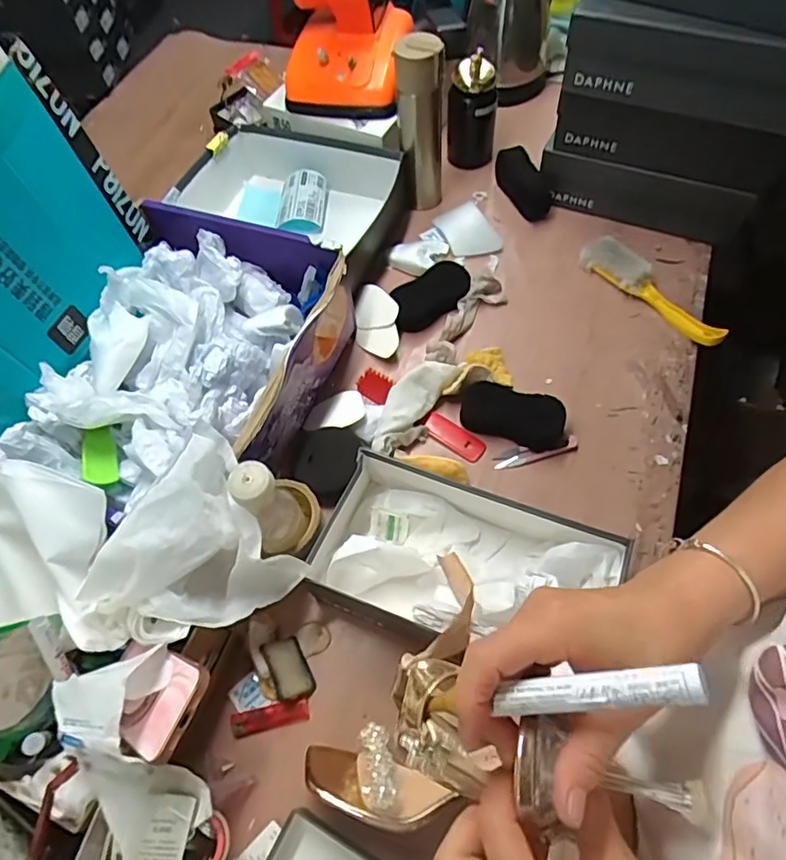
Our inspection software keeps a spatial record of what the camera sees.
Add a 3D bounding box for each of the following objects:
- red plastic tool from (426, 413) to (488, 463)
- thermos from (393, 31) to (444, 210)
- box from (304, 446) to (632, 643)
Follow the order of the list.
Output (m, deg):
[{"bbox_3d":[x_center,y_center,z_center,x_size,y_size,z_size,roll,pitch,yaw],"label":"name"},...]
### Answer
[{"bbox_3d":[0.077,0.010,0.721,0.083,0.008,0.032,33,68,21],"label":"red plastic tool"},{"bbox_3d":[0.040,-0.444,0.839,0.075,0.235,0.054,3,62,2],"label":"thermos"},{"bbox_3d":[0.067,0.139,0.595,0.296,0.080,0.157,18,63,14],"label":"box"}]

